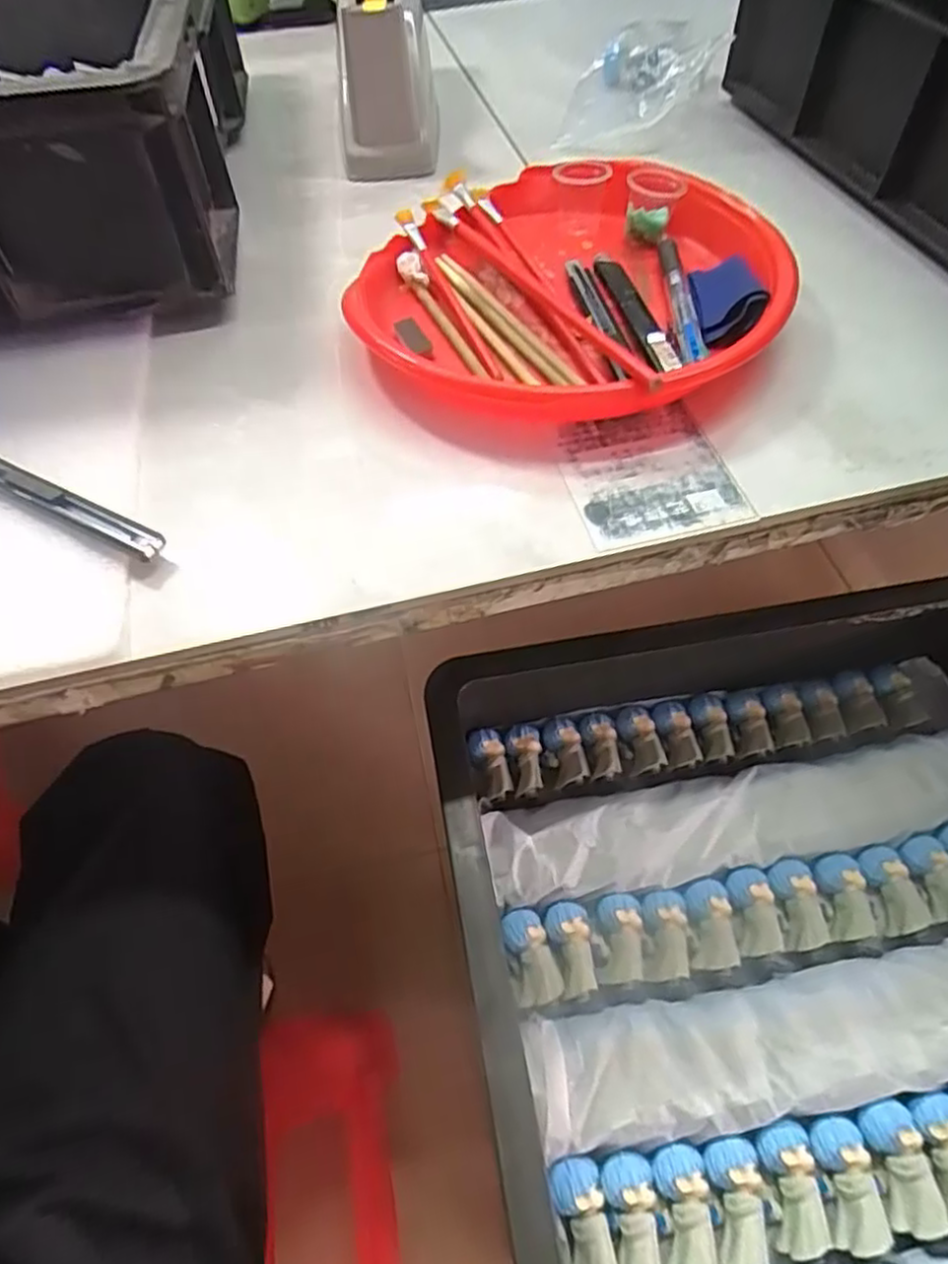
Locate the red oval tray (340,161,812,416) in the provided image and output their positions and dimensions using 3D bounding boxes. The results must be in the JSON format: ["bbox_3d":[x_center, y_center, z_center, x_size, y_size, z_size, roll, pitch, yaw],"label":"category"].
[{"bbox_3d":[0.049,-0.204,0.410,0.247,0.035,0.240,33,63,21],"label":"red oval tray"}]

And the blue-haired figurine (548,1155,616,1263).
[{"bbox_3d":[0.056,0.303,0.355,0.025,0.016,0.056,-9,56,-4],"label":"blue-haired figurine"}]

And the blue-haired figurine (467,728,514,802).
[{"bbox_3d":[0.011,0.092,0.488,0.024,0.014,0.054,-11,56,-6],"label":"blue-haired figurine"}]

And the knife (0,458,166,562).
[{"bbox_3d":[-0.201,-0.063,0.335,0.133,0.013,0.015,26,61,18],"label":"knife"}]

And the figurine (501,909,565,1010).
[{"bbox_3d":[0.035,0.200,0.427,0.028,0.021,0.053,-10,56,-5],"label":"figurine"}]

